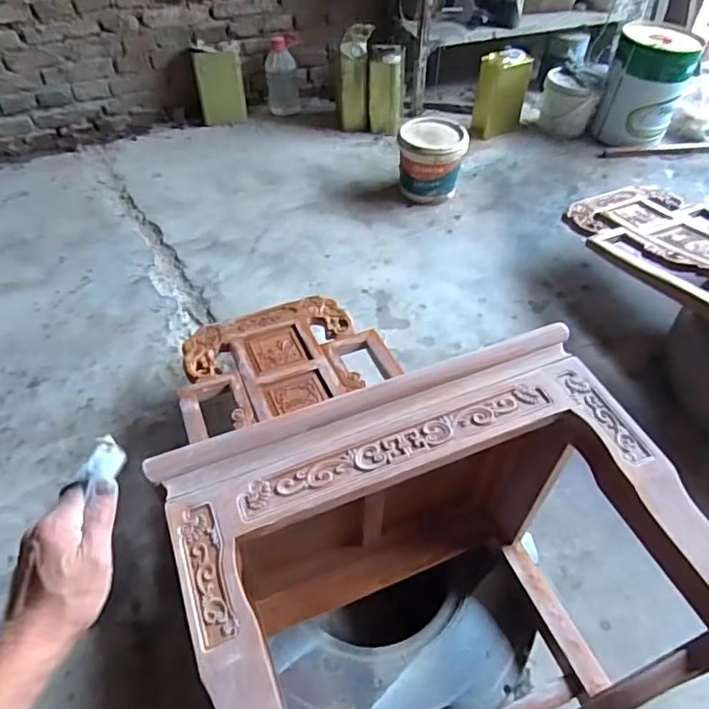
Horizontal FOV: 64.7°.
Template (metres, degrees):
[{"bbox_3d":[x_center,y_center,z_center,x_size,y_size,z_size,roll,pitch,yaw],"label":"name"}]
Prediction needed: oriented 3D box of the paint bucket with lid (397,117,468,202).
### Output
[{"bbox_3d":[0.232,-0.592,1.721,0.196,0.197,0.201,1,51,-1],"label":"paint bucket with lid"}]

